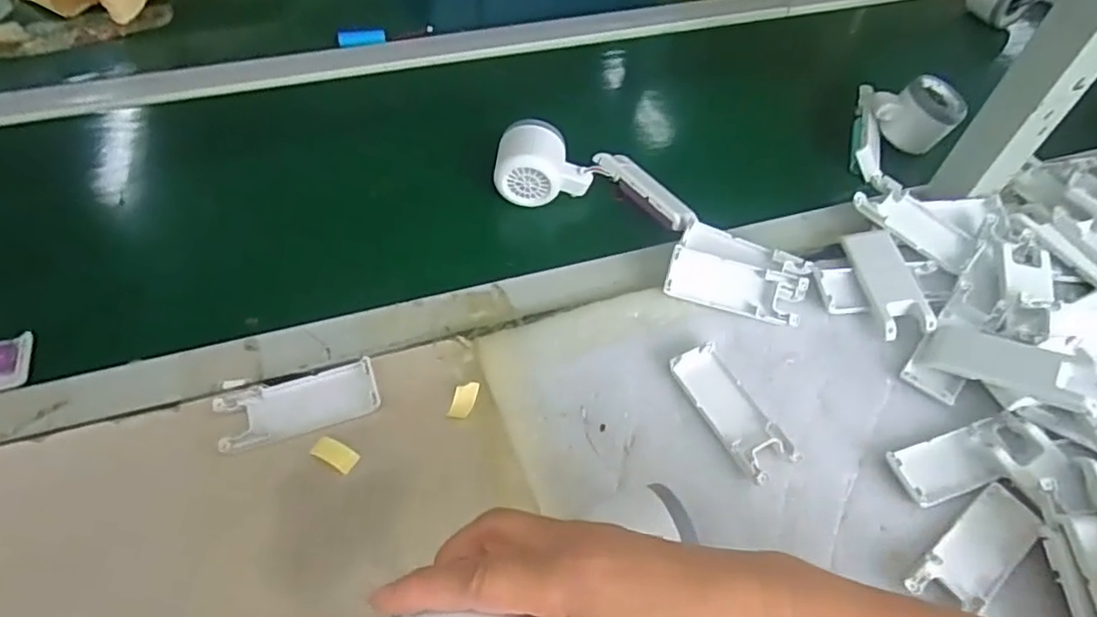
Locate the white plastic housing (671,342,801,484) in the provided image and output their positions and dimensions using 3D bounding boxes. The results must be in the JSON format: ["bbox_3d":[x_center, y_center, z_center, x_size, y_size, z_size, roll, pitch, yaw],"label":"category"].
[{"bbox_3d":[0.129,0.072,0.459,0.043,0.011,0.102,-24,59,-19],"label":"white plastic housing"}]

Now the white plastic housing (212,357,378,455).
[{"bbox_3d":[-0.171,0.065,0.445,0.104,0.011,0.042,-14,56,-13],"label":"white plastic housing"}]

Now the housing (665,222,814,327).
[{"bbox_3d":[0.152,-0.032,0.512,0.104,0.024,0.073,17,55,9],"label":"housing"}]

